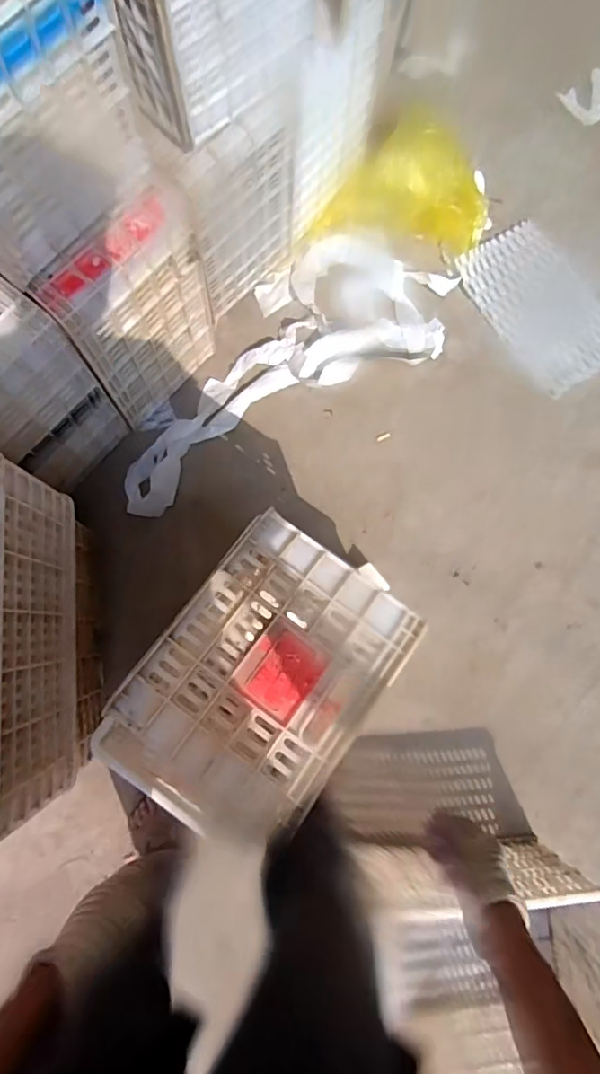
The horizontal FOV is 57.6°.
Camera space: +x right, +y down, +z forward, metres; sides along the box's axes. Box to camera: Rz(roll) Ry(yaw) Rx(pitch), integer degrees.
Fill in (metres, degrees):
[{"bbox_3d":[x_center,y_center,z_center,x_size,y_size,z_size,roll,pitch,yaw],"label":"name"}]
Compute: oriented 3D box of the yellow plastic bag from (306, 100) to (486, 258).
[{"bbox_3d":[0.261,-0.833,1.297,0.423,0.216,0.208,13,81,0],"label":"yellow plastic bag"}]

